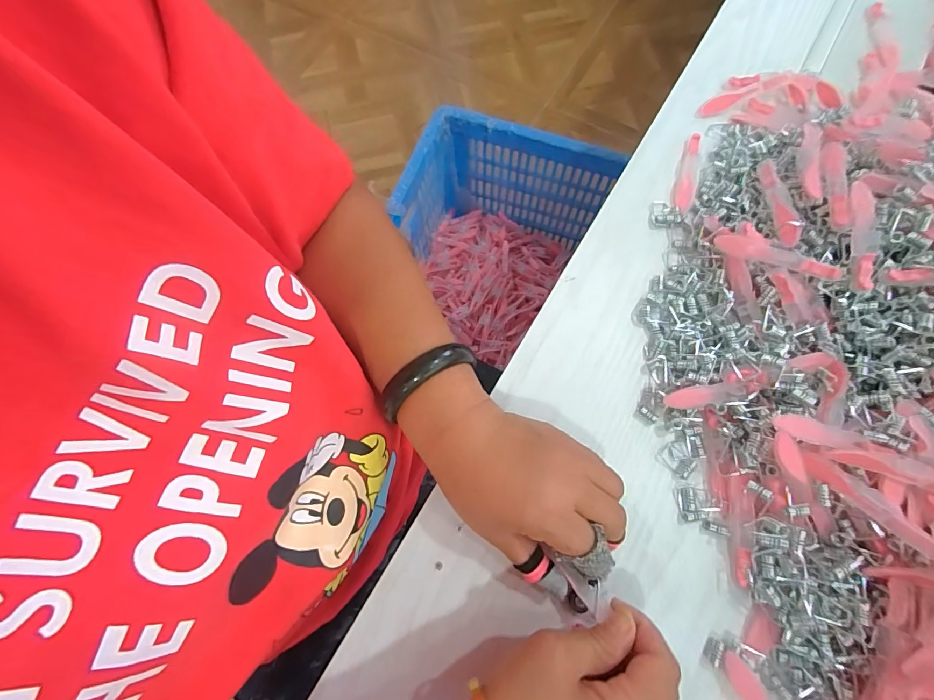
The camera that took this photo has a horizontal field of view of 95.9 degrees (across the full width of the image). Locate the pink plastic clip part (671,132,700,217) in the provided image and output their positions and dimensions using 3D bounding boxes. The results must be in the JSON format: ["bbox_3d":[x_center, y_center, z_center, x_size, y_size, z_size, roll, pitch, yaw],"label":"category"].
[{"bbox_3d":[0.190,-0.152,0.362,0.015,0.009,0.076,17,73,8],"label":"pink plastic clip part"}]

